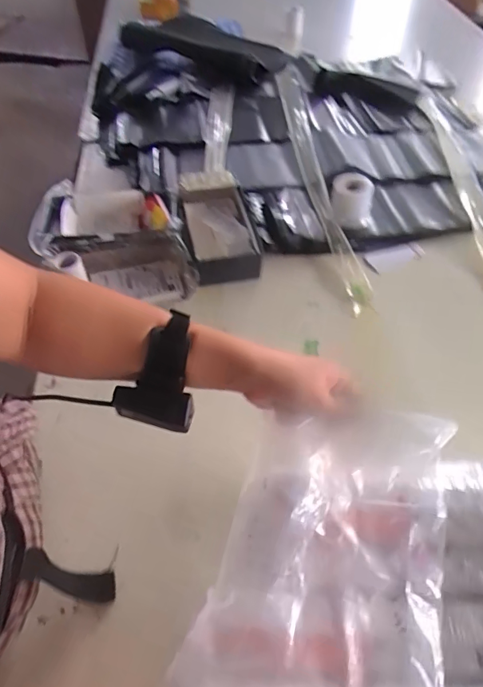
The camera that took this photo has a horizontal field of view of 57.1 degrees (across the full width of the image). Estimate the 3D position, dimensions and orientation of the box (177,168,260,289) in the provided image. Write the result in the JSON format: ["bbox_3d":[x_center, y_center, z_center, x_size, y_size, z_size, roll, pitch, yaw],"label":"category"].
[{"bbox_3d":[-0.040,-0.204,0.758,0.123,0.055,0.233,-5,54,-5],"label":"box"}]

